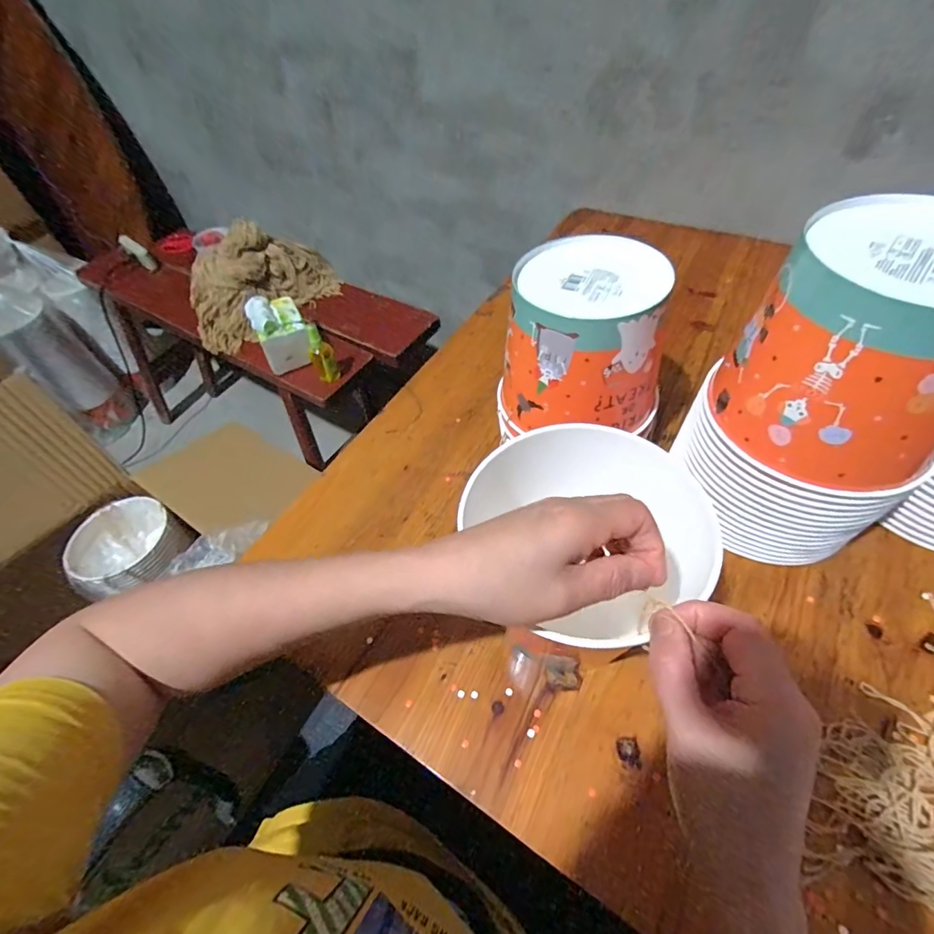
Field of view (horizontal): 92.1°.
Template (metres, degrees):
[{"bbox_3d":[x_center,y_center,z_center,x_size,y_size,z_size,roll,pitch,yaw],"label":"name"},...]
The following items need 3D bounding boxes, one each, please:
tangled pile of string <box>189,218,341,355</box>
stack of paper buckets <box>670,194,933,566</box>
[{"bbox_3d":[-0.466,-0.421,1.023,0.341,0.170,0.161,-30,57,-17],"label":"tangled pile of string"},{"bbox_3d":[0.268,-0.040,0.347,0.136,0.249,0.144,-29,57,-16],"label":"stack of paper buckets"}]

